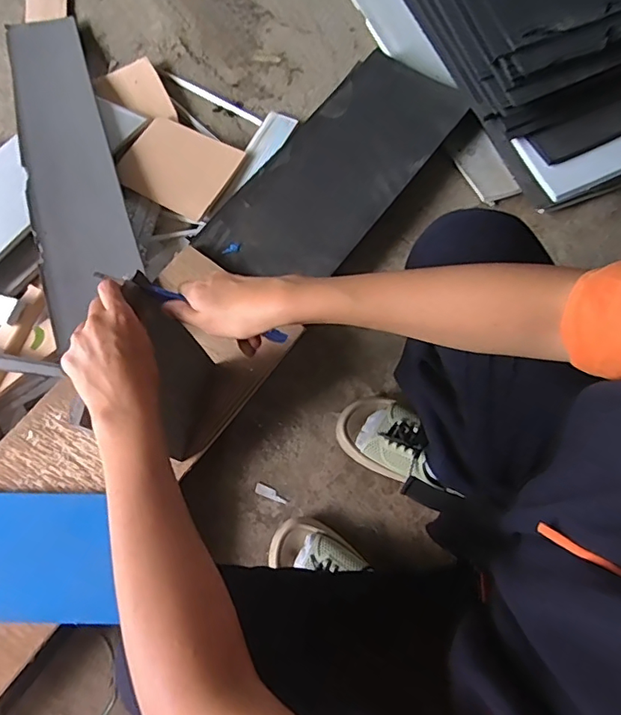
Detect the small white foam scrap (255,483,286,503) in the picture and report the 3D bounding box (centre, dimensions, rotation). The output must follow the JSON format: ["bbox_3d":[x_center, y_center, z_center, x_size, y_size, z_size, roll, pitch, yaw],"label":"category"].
[{"bbox_3d":[-0.056,0.194,0.712,0.049,0.004,0.015,20,74,5],"label":"small white foam scrap"}]

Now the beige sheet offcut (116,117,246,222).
[{"bbox_3d":[-0.227,-0.331,0.858,0.172,0.008,0.165,27,68,3],"label":"beige sheet offcut"}]

